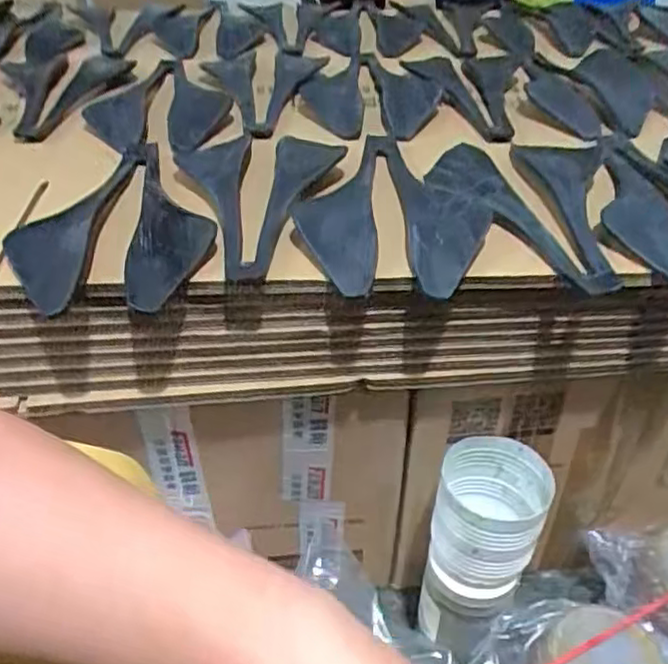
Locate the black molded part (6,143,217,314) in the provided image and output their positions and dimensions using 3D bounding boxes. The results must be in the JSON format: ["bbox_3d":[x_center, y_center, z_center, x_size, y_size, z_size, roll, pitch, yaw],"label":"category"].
[{"bbox_3d":[-0.202,-0.074,0.509,0.060,0.035,0.159,4,40,5],"label":"black molded part"}]

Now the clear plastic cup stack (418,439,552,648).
[{"bbox_3d":[0.138,0.186,0.627,0.089,0.151,0.097,12,41,14],"label":"clear plastic cup stack"}]

